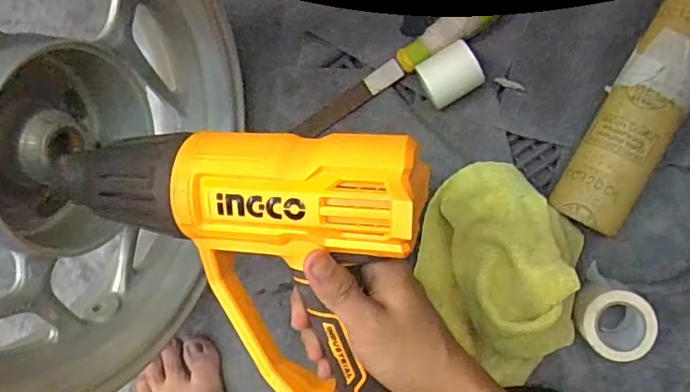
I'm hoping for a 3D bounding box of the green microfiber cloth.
[{"bbox_3d":[0.144,0.068,0.473,0.139,0.109,0.183,-37,86,8],"label":"green microfiber cloth"}]

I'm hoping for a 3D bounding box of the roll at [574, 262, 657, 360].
[{"bbox_3d":[0.238,0.108,0.483,0.071,0.044,0.064,32,96,7],"label":"roll"}]

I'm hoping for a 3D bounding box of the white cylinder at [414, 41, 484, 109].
[{"bbox_3d":[0.099,-0.114,0.505,0.053,0.036,0.045,-28,87,8],"label":"white cylinder"}]

